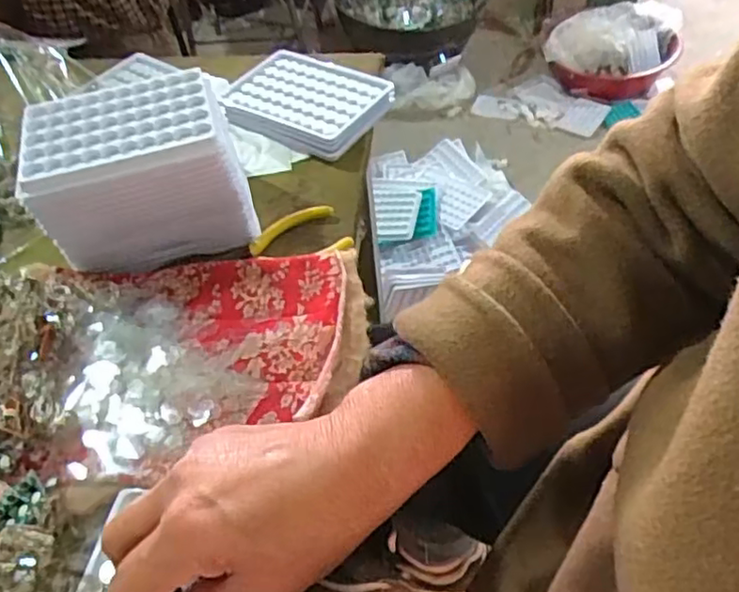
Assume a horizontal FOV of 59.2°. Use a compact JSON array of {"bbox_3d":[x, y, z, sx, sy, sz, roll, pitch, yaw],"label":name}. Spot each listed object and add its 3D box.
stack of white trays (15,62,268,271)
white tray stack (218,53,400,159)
[{"bbox_3d":[-0.156,-0.081,0.455,0.128,0.101,0.082,-15,50,-8],"label":"stack of white trays"},{"bbox_3d":[-0.055,-0.171,0.569,0.129,0.023,0.096,25,56,23],"label":"white tray stack"}]

